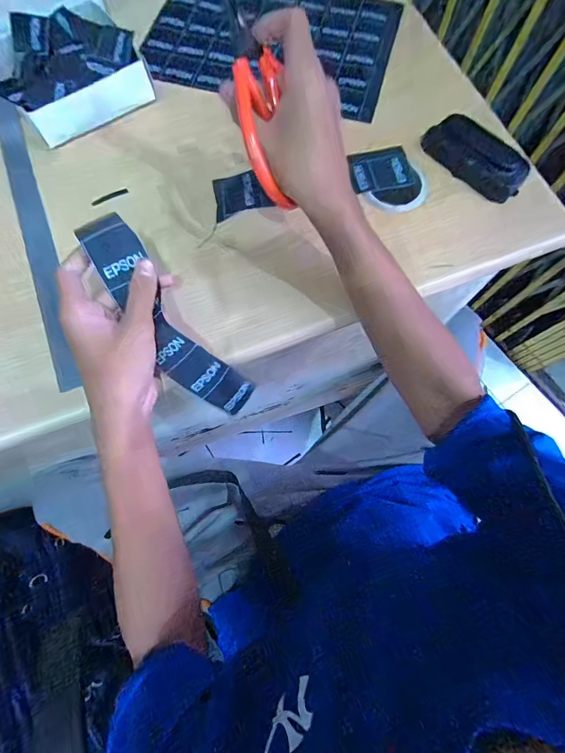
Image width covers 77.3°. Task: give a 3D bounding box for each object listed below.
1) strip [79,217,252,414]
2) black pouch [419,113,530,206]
[{"bbox_3d":[-0.090,-0.041,0.290,0.049,0.043,0.187,-37,105,-10],"label":"strip"},{"bbox_3d":[0.195,-0.226,0.360,0.109,0.025,0.037,37,77,9],"label":"black pouch"}]

